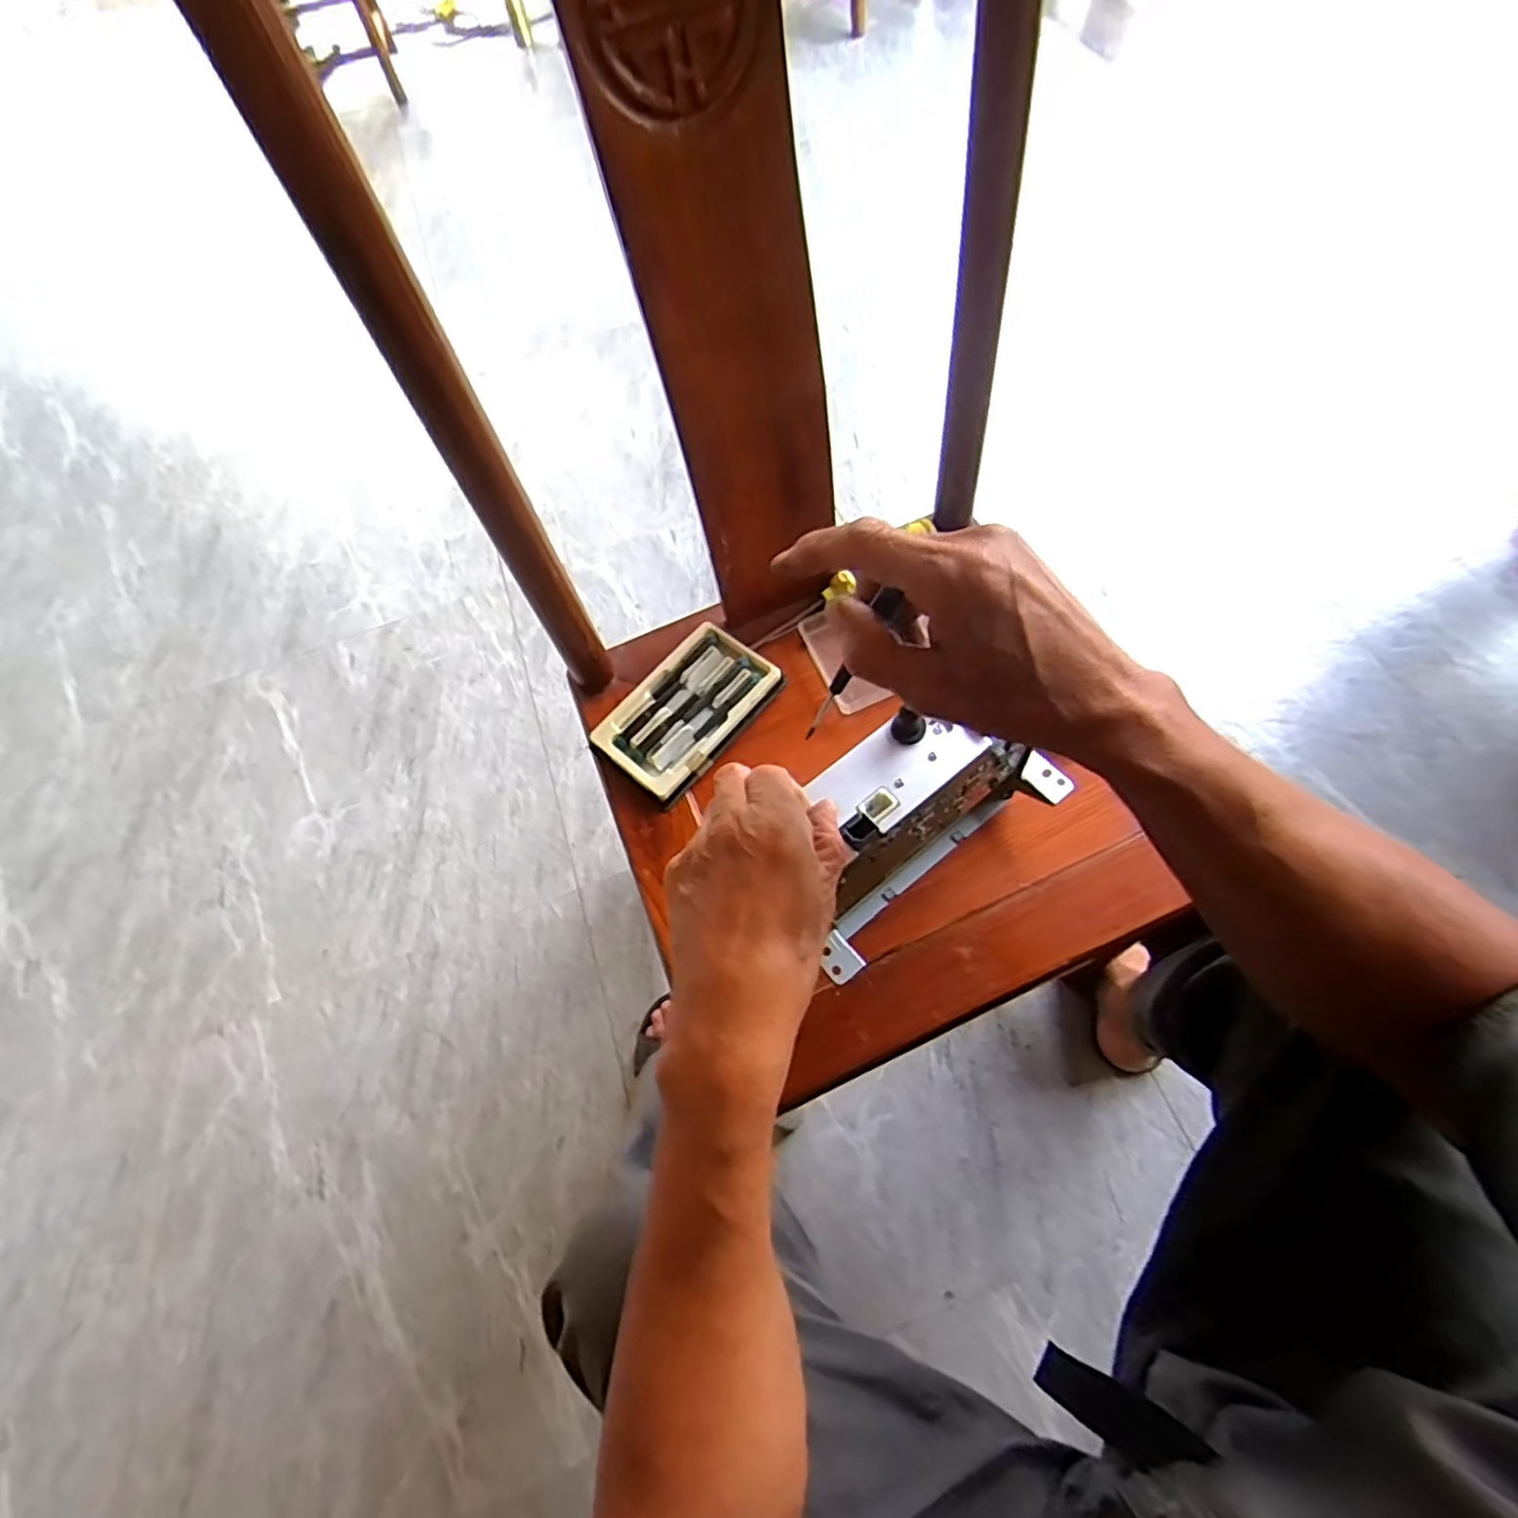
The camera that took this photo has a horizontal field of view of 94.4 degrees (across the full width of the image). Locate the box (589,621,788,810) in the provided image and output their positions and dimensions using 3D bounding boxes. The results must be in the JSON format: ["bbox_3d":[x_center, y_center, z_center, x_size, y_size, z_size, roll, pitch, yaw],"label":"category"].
[{"bbox_3d":[-0.060,-0.040,0.591,0.096,0.024,0.149,37,74,20],"label":"box"}]

